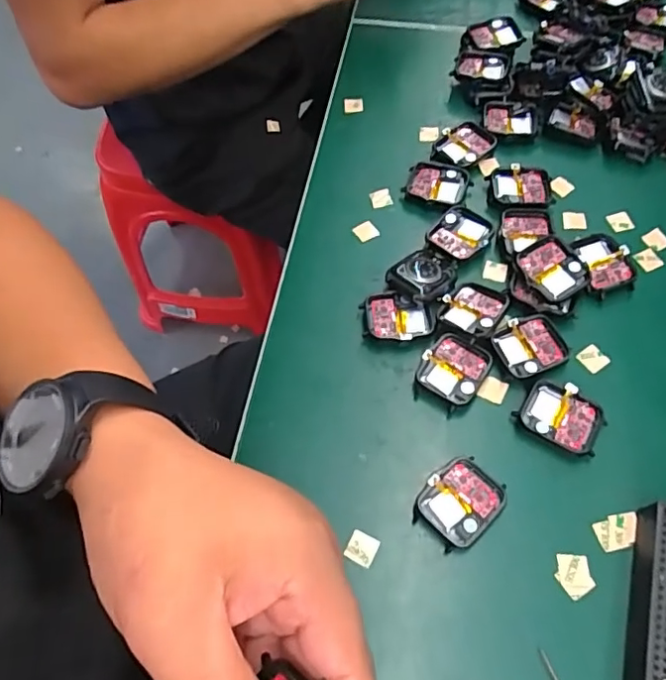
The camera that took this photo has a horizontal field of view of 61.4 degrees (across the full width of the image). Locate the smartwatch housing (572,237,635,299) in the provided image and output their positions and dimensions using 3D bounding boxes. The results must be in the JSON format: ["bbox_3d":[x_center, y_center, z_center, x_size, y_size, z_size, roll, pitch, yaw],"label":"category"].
[{"bbox_3d":[0.183,-0.052,0.381,0.035,0.014,0.044,-14,62,-5],"label":"smartwatch housing"}]

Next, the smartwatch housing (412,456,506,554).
[{"bbox_3d":[0.070,0.091,0.312,0.045,0.012,0.037,-42,67,-18],"label":"smartwatch housing"}]

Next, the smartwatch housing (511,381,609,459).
[{"bbox_3d":[0.135,0.046,0.332,0.047,0.011,0.036,29,67,17],"label":"smartwatch housing"}]

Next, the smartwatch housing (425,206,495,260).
[{"bbox_3d":[0.092,-0.075,0.399,0.036,0.006,0.040,37,70,20],"label":"smartwatch housing"}]

